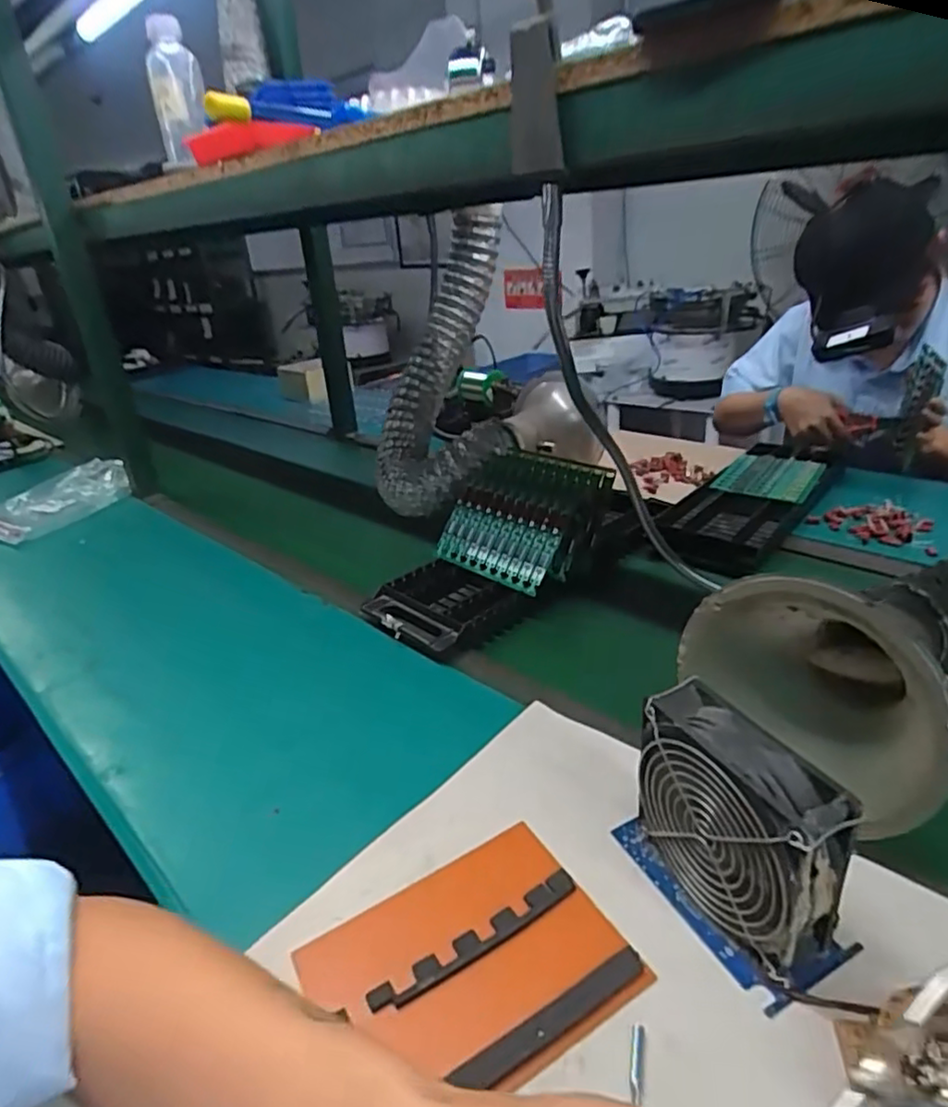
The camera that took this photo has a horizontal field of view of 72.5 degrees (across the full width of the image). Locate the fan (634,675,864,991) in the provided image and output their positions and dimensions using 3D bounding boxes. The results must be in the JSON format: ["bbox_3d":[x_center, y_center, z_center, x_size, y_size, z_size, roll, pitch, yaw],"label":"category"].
[{"bbox_3d":[0.151,0.158,0.379,0.042,0.122,0.117,-17,29,-21],"label":"fan"}]

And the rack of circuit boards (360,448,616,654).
[{"bbox_3d":[0.018,-0.006,0.737,0.180,0.126,0.264,18,35,40],"label":"rack of circuit boards"}]

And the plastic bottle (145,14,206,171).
[{"bbox_3d":[-0.385,-0.596,0.834,0.063,0.160,0.074,-17,29,-21],"label":"plastic bottle"}]

